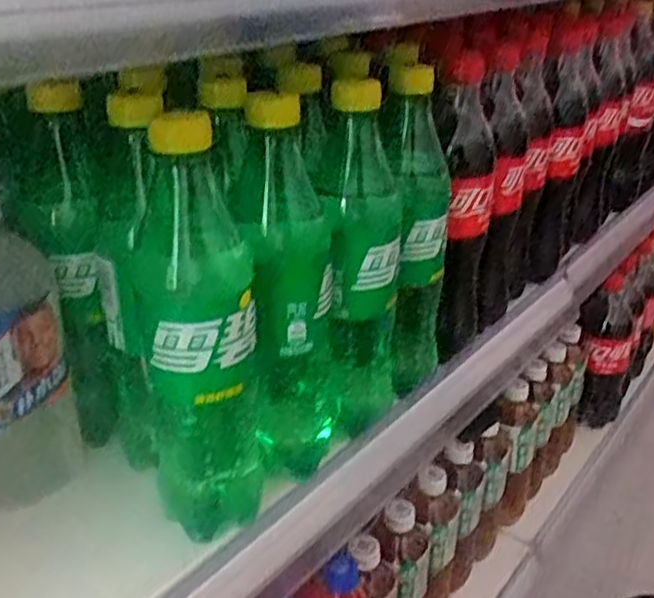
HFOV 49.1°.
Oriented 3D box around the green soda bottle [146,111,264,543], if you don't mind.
[{"bbox_3d":[-0.069,0.028,0.397,0.062,0.218,0.067,-3,29,-8],"label":"green soda bottle"}]

